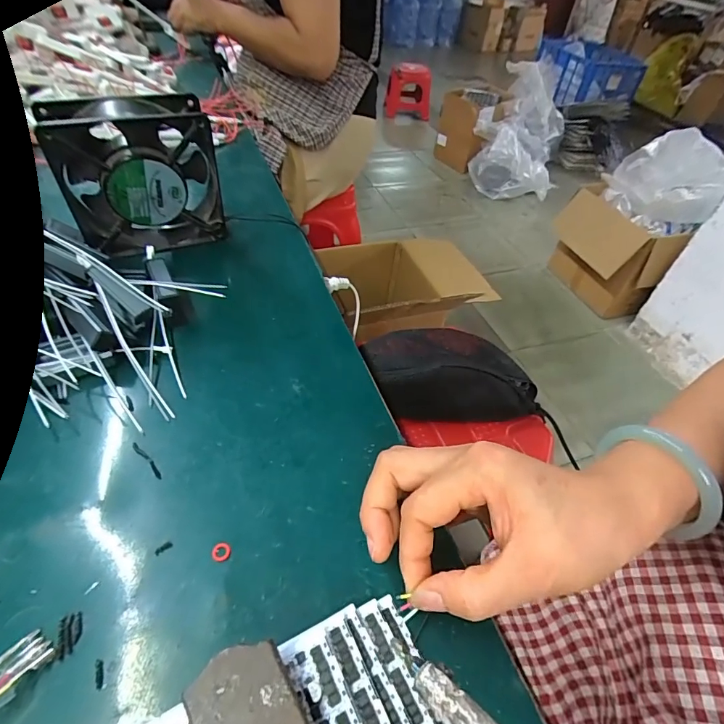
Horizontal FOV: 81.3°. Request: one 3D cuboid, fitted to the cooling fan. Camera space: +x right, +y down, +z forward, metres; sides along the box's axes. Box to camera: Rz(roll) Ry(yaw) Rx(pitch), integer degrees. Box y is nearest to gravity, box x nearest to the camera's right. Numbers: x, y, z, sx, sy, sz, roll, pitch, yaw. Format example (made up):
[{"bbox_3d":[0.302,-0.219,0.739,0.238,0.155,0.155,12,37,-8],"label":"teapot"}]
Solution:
[{"bbox_3d":[-0.182,-0.147,0.356,0.117,0.126,0.047,-17,52,-21],"label":"cooling fan"}]

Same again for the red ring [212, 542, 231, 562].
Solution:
[{"bbox_3d":[-0.076,0.102,0.227,0.010,0.004,0.010,3,47,-3],"label":"red ring"}]

